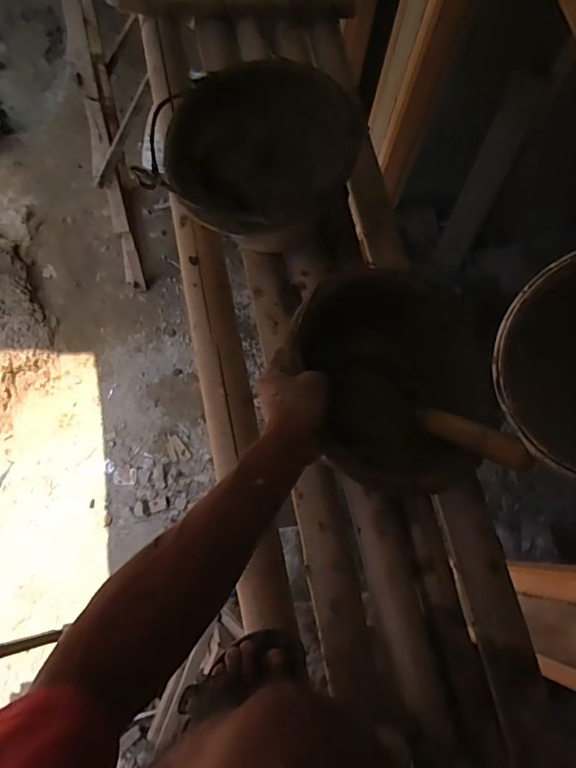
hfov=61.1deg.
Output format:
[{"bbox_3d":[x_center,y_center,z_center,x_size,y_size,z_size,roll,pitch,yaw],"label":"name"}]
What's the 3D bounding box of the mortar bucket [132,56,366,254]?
[{"bbox_3d":[-0.039,-0.303,0.658,0.250,0.110,0.247,15,72,2],"label":"mortar bucket"}]

